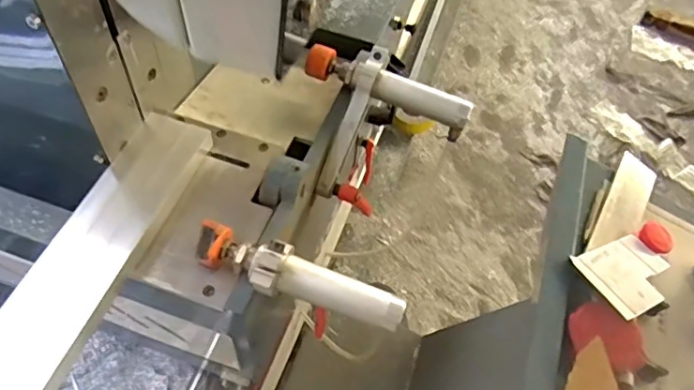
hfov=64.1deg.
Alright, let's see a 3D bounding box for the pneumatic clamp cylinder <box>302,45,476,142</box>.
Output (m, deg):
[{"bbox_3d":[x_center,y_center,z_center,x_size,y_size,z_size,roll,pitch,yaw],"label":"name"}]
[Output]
[{"bbox_3d":[0.051,-0.133,0.691,0.212,0.054,0.056,23,57,11],"label":"pneumatic clamp cylinder"}]

